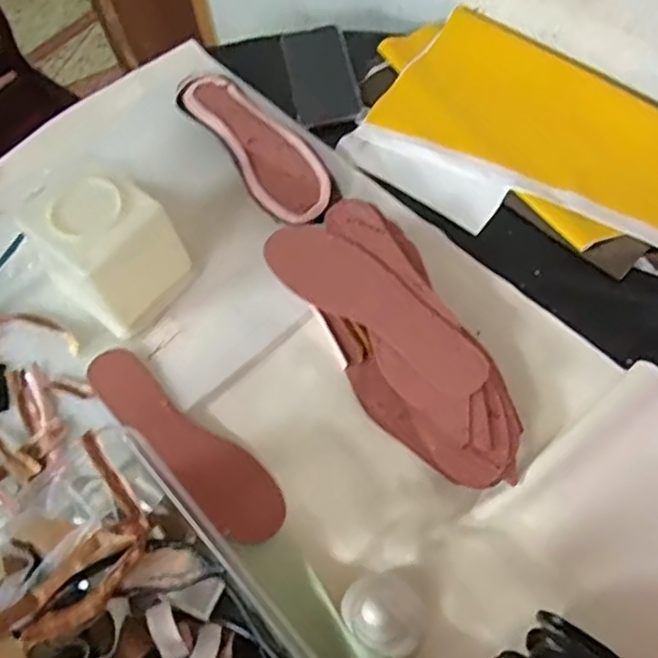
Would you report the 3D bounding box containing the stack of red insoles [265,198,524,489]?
[{"bbox_3d":[0.069,0.007,0.608,0.123,0.053,0.295,-32,63,-12],"label":"stack of red insoles"}]

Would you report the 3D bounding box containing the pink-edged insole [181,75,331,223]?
[{"bbox_3d":[-0.077,-0.204,0.738,0.077,0.029,0.233,-33,64,-12],"label":"pink-edged insole"}]

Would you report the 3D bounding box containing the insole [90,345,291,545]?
[{"bbox_3d":[-0.132,0.101,0.611,0.236,0.011,0.062,41,66,19],"label":"insole"}]

